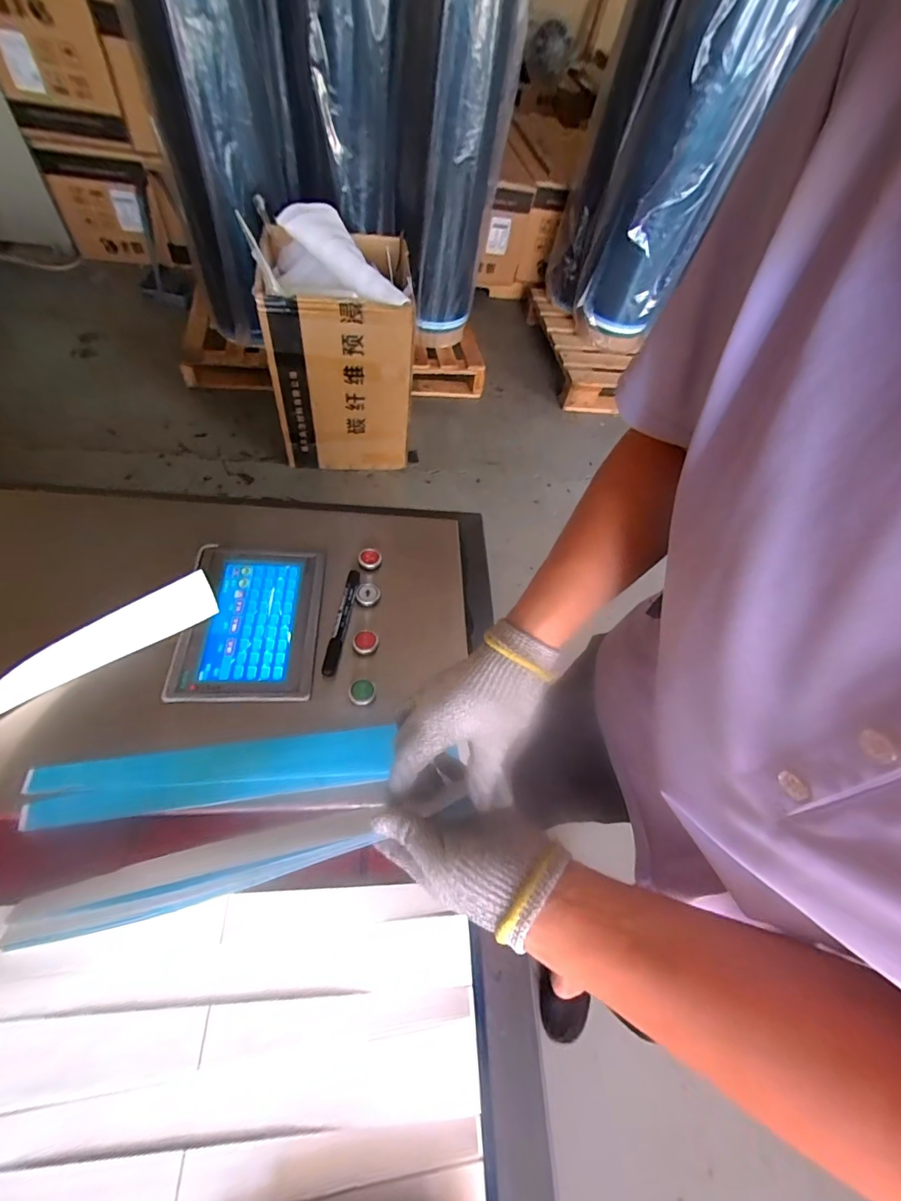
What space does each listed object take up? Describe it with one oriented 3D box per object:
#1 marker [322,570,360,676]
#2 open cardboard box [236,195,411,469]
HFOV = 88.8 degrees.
[{"bbox_3d":[-0.127,0.023,0.540,0.016,0.018,0.134,10,56,-3],"label":"marker"},{"bbox_3d":[-0.366,-0.836,1.531,0.444,0.615,0.463,1,57,-9],"label":"open cardboard box"}]

